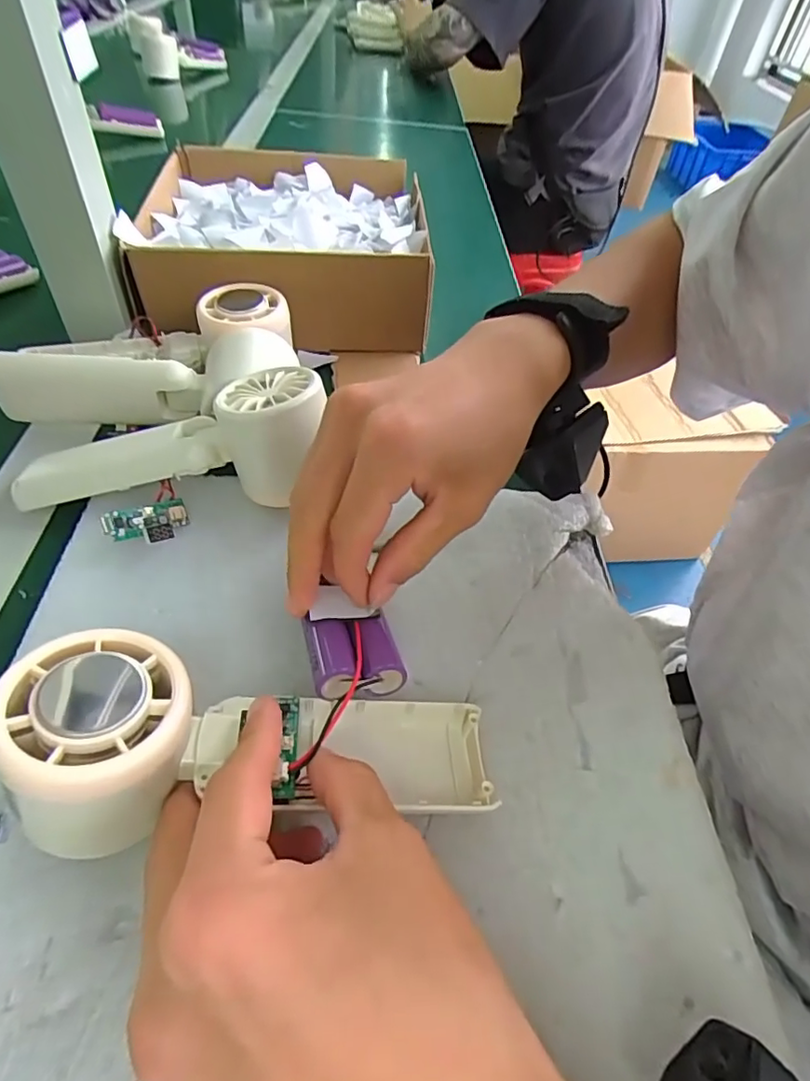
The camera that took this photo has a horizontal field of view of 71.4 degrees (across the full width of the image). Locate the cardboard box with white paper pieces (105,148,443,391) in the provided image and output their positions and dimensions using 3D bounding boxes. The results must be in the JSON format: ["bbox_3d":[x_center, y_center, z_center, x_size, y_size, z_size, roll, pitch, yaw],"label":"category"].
[{"bbox_3d":[-0.091,-0.228,0.451,0.212,0.076,0.252,-2,50,-7],"label":"cardboard box with white paper pieces"}]

